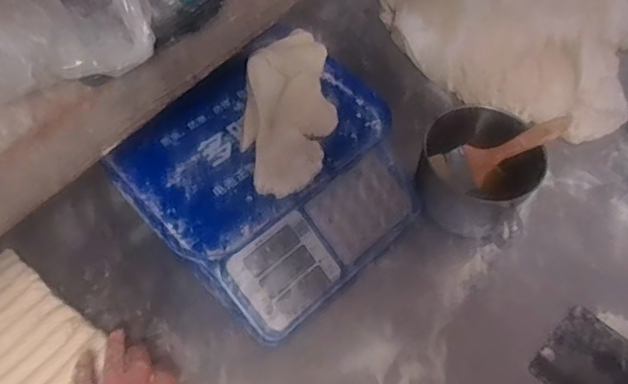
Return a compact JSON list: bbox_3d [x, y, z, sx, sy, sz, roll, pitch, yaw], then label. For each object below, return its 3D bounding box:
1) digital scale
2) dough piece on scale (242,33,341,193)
[{"bbox_3d":[-0.050,-0.015,0.662,0.291,0.112,0.281,-38,66,-24],"label":"digital scale"},{"bbox_3d":[-0.028,-0.105,0.644,0.101,0.033,0.236,3,57,-1],"label":"dough piece on scale"}]

